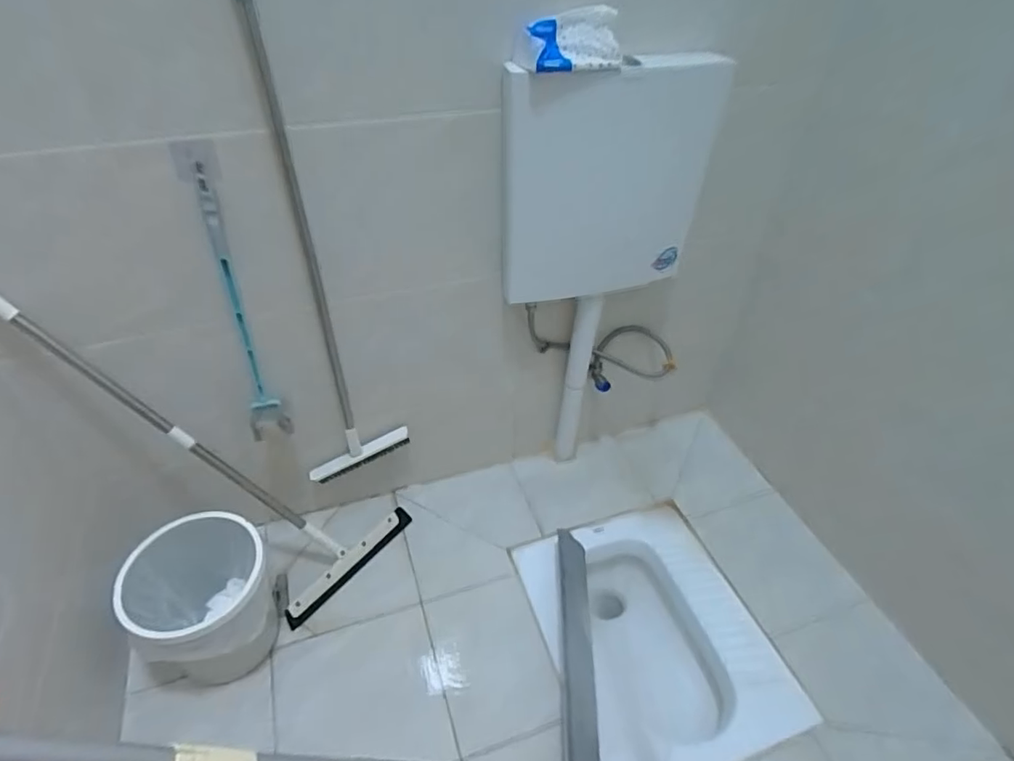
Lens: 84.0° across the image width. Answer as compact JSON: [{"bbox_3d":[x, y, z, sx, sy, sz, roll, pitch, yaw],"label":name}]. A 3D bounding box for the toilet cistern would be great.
[{"bbox_3d":[0.159,-0.306,0.930,0.332,0.374,0.092,-2,41,-4],"label":"toilet cistern"}]

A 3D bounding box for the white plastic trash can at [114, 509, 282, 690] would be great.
[{"bbox_3d":[-0.532,0.409,1.018,0.217,0.248,0.255,-22,46,-25],"label":"white plastic trash can"}]

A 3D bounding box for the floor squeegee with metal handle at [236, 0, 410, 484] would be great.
[{"bbox_3d":[-0.312,-0.182,0.927,0.193,0.930,0.057,-13,43,-15],"label":"floor squeegee with metal handle"}]

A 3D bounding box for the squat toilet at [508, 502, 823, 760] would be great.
[{"bbox_3d":[0.285,0.521,1.145,0.393,0.134,0.497,-13,43,-16],"label":"squat toilet"}]

